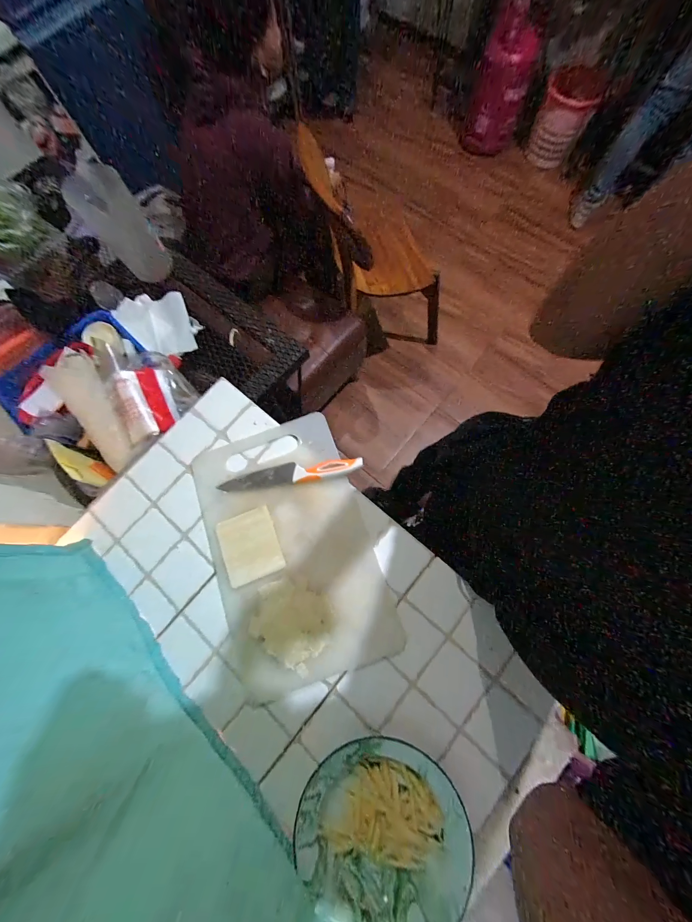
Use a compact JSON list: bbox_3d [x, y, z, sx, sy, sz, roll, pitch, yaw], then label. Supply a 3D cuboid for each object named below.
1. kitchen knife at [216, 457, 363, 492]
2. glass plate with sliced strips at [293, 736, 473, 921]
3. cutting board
[{"bbox_3d":[-0.094,0.020,0.506,0.240,0.028,0.035,-6,75,1],"label":"kitchen knife"},{"bbox_3d":[0.045,0.464,0.371,0.204,0.023,0.197,-1,75,3],"label":"glass plate with sliced strips"},{"bbox_3d":[-0.083,0.128,0.485,0.266,0.015,0.400,-21,73,-5],"label":"cutting board"}]

